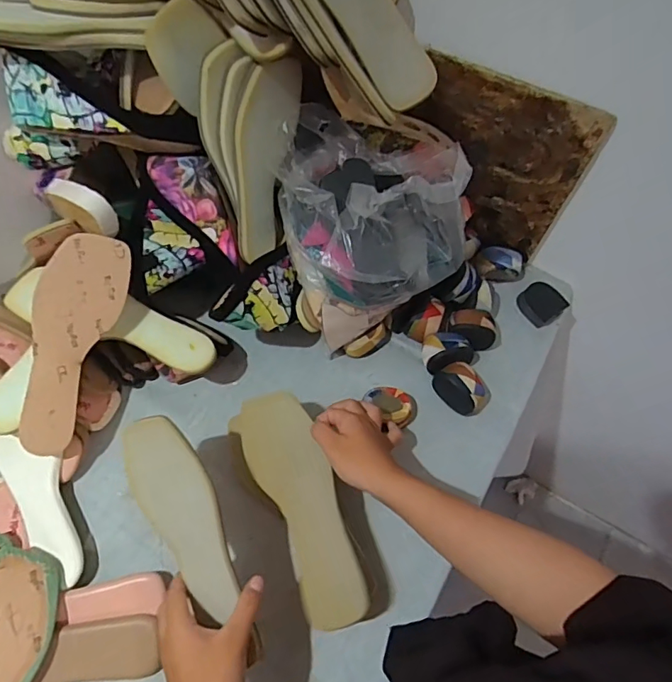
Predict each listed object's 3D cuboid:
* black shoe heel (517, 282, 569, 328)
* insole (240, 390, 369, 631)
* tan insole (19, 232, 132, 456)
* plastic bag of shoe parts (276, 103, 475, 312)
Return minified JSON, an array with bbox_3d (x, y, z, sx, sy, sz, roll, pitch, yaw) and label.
[{"bbox_3d":[0.291,-0.052,0.692,0.051,0.031,0.061,-35,68,-17],"label":"black shoe heel"},{"bbox_3d":[-0.037,0.163,0.500,0.075,0.008,0.237,-27,67,6],"label":"insole"},{"bbox_3d":[-0.289,0.003,0.537,0.088,0.014,0.241,9,95,-25],"label":"tan insole"},{"bbox_3d":[0.038,-0.157,0.559,0.196,0.135,0.190,-16,63,-8],"label":"plastic bag of shoe parts"}]

